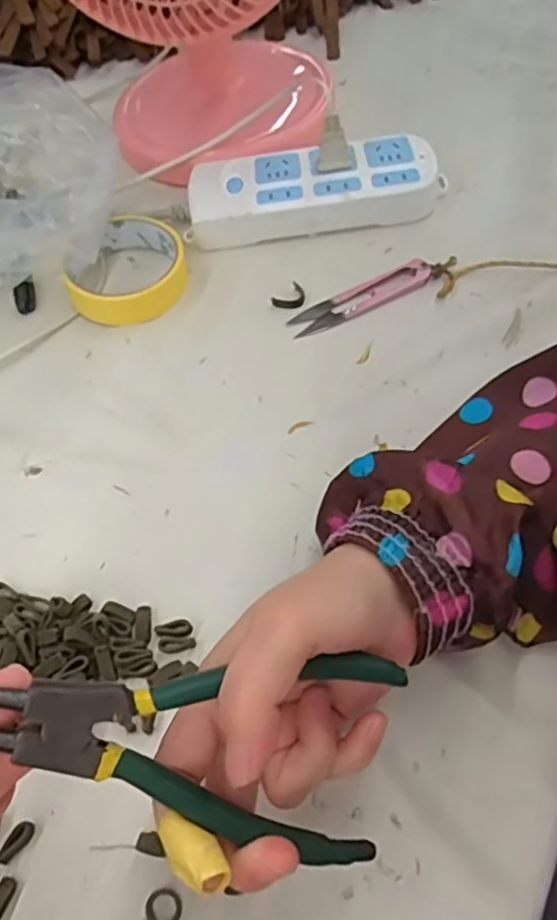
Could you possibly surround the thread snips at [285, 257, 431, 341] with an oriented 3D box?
[{"bbox_3d":[0.057,-0.113,0.454,0.103,0.010,0.025,-26,61,-11],"label":"thread snips"}]

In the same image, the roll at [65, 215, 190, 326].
[{"bbox_3d":[-0.105,-0.136,0.471,0.075,0.024,0.084,10,60,10],"label":"roll"}]

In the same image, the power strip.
[{"bbox_3d":[0.025,-0.203,0.496,0.184,0.031,0.070,-5,59,1],"label":"power strip"}]

